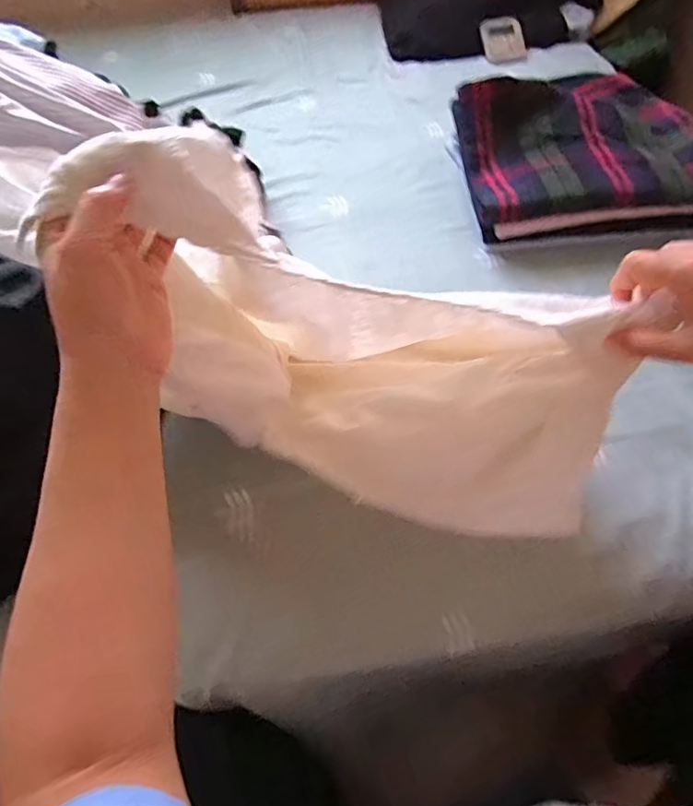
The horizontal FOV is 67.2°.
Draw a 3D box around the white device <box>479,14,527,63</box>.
[{"bbox_3d":[0.306,-0.705,1.018,0.084,0.023,0.084,1,97,8],"label":"white device"}]

